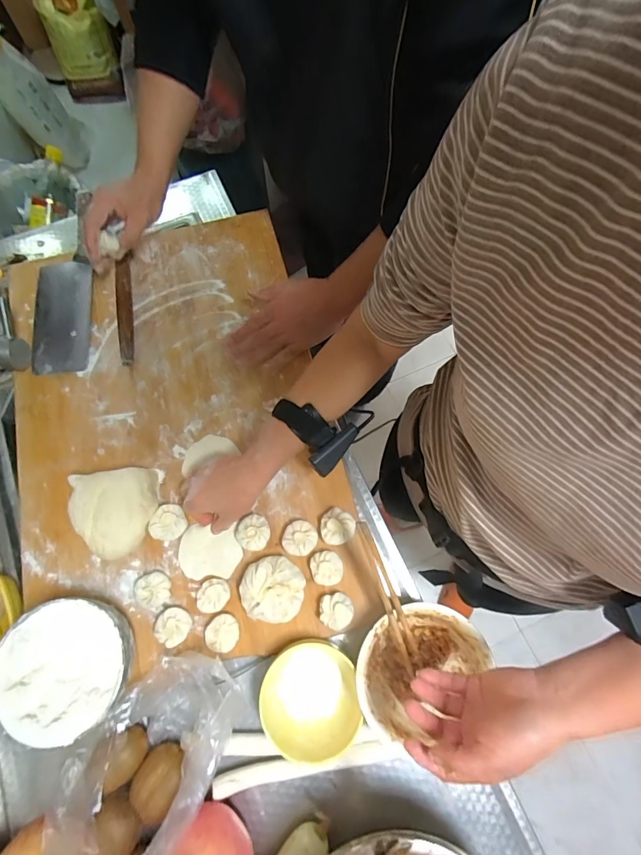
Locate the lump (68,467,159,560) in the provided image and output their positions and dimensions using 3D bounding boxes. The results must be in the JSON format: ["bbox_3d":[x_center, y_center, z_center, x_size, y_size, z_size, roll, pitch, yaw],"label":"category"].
[{"bbox_3d":[-0.253,0.106,0.499,0.102,0.054,0.106,-14,73,-3],"label":"lump"}]

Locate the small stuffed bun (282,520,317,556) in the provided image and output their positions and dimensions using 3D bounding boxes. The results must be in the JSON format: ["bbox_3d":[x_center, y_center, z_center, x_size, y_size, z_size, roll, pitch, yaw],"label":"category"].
[{"bbox_3d":[-0.025,0.139,0.502,0.042,0.023,0.042,0,73,1],"label":"small stuffed bun"}]

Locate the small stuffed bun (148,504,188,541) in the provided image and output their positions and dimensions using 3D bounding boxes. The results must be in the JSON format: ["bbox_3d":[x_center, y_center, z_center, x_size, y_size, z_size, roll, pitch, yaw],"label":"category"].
[{"bbox_3d":[-0.191,0.120,0.505,0.042,0.031,0.042,-4,73,0],"label":"small stuffed bun"}]

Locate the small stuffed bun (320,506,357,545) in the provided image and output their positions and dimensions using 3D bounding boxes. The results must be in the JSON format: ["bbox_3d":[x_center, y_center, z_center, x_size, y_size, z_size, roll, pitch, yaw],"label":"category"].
[{"bbox_3d":[0.021,0.126,0.503,0.041,0.030,0.042,0,73,1],"label":"small stuffed bun"}]

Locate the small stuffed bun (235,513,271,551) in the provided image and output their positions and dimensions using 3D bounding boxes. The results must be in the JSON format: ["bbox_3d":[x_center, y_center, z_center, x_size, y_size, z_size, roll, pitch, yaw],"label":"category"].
[{"bbox_3d":[-0.085,0.132,0.503,0.042,0.025,0.043,0,73,1],"label":"small stuffed bun"}]

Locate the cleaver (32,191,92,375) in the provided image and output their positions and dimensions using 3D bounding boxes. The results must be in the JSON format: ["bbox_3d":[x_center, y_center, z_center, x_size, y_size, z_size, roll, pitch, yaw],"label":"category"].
[{"bbox_3d":[-0.406,-0.223,0.616,0.093,0.027,0.292,-9,73,-1],"label":"cleaver"}]

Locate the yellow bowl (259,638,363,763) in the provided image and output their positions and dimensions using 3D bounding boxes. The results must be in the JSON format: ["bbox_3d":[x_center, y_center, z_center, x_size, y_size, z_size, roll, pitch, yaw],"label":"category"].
[{"bbox_3d":[-0.012,0.304,0.461,0.106,0.072,0.104,0,73,1],"label":"yellow bowl"}]

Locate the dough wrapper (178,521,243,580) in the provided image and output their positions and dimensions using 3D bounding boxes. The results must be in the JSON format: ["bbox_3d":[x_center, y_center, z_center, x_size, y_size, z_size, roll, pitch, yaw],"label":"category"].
[{"bbox_3d":[-0.140,0.157,0.507,0.077,0.014,0.064,-9,73,-1],"label":"dough wrapper"}]

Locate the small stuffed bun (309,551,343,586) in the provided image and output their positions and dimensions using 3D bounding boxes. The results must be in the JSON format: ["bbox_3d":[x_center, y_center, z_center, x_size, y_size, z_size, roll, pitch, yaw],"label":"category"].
[{"bbox_3d":[0.007,0.172,0.488,0.038,0.024,0.038,-9,73,-1],"label":"small stuffed bun"}]

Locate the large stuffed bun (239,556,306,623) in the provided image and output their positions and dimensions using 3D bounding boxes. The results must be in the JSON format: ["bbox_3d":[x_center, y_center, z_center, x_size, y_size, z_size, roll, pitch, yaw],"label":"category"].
[{"bbox_3d":[-0.056,0.191,0.476,0.072,0.042,0.068,0,73,1],"label":"large stuffed bun"}]

